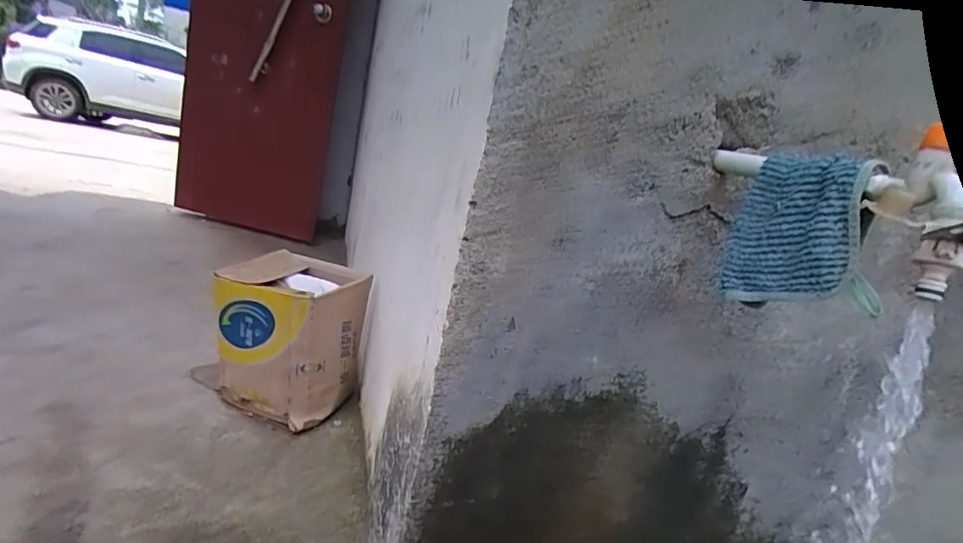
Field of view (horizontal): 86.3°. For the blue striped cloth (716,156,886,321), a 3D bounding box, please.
[{"bbox_3d":[0.294,-0.038,0.483,0.045,0.146,0.127,11,0,-29],"label":"blue striped cloth"}]

